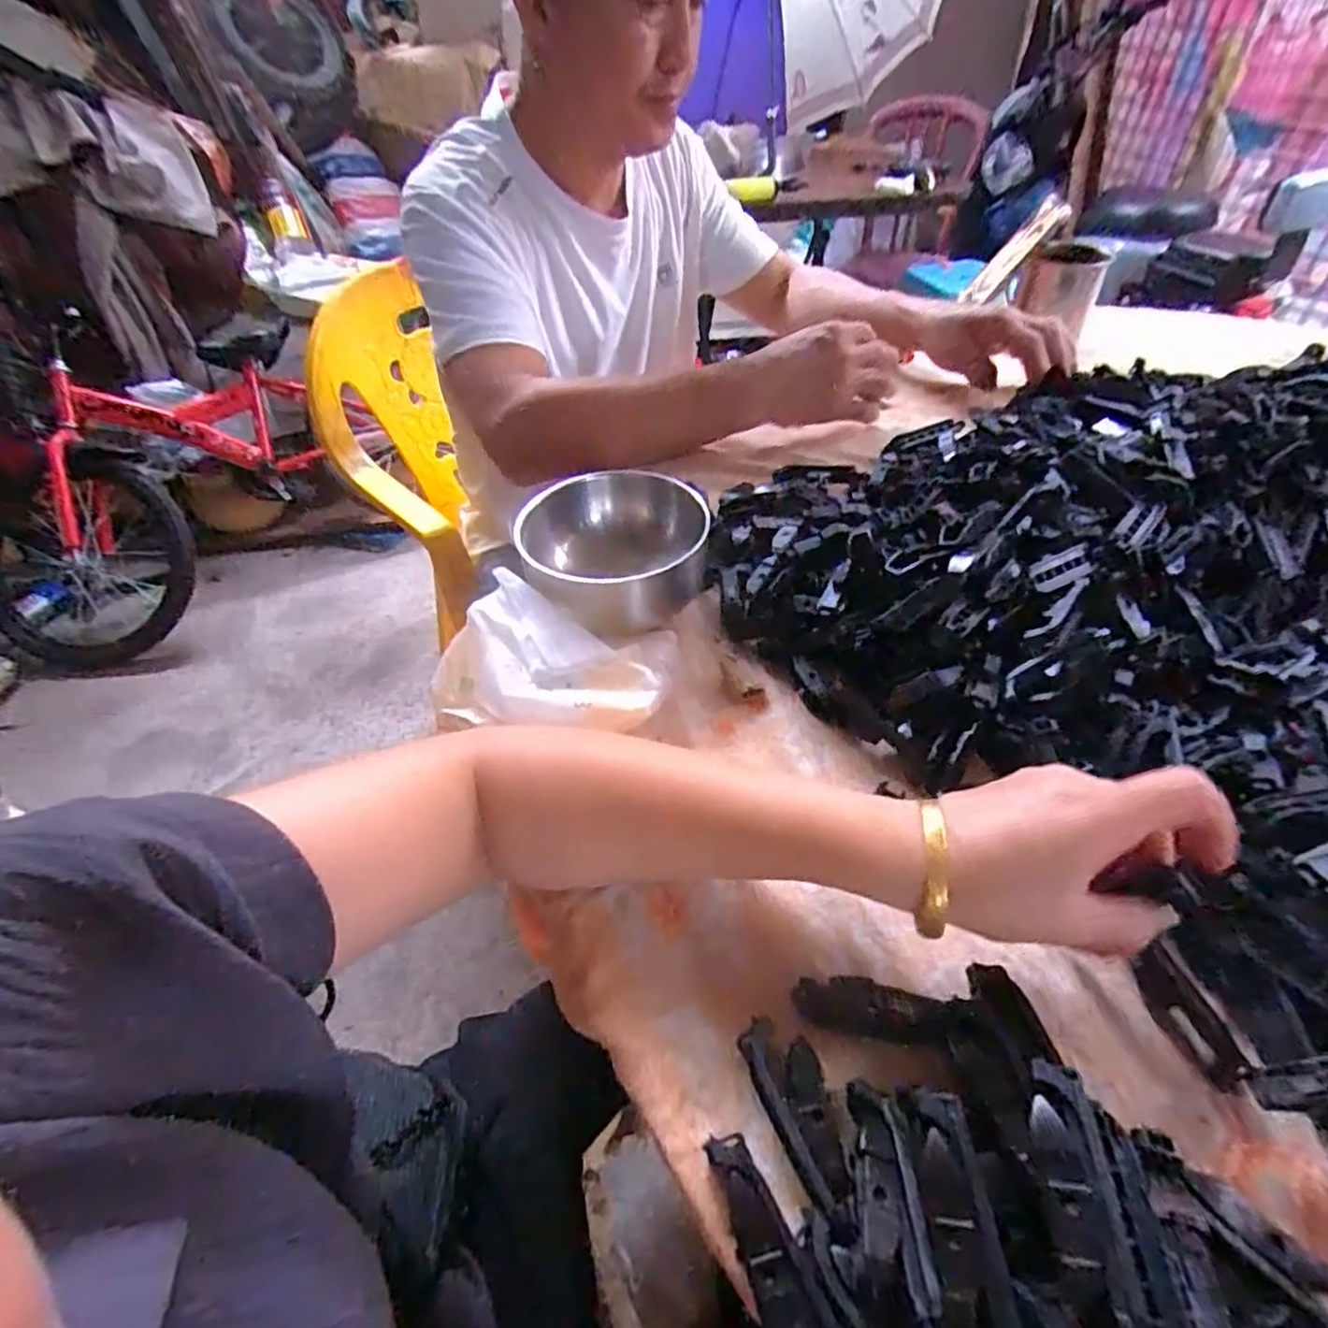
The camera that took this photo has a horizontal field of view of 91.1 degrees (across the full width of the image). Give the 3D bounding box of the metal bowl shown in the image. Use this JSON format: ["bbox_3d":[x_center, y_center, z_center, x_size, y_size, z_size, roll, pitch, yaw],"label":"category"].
[{"bbox_3d":[-0.034,-0.073,0.448,0.123,0.060,0.118,-2,46,2],"label":"metal bowl"}]

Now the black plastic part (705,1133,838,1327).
[{"bbox_3d":[0.037,0.209,0.230,0.022,0.014,0.072,-21,48,-15],"label":"black plastic part"}]

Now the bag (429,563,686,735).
[{"bbox_3d":[-0.065,-0.004,0.391,0.134,0.039,0.093,5,46,9],"label":"bag"}]

